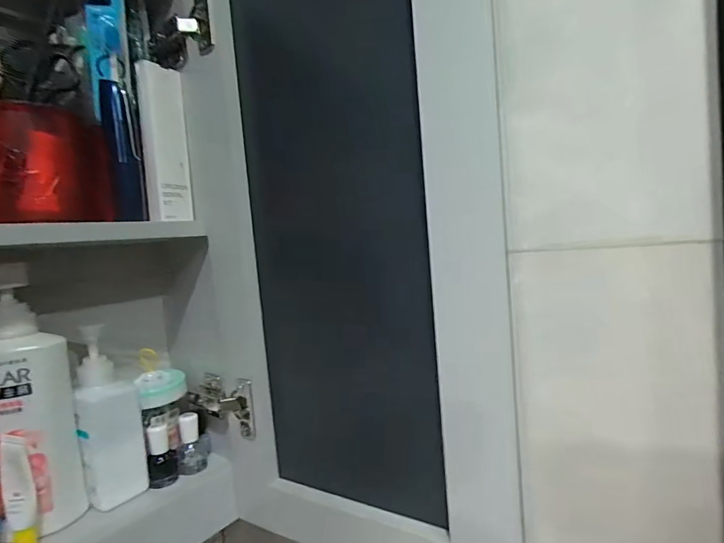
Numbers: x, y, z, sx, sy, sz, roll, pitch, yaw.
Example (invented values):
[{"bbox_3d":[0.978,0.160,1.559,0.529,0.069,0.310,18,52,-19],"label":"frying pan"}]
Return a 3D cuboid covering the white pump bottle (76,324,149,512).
[{"bbox_3d":[-0.247,0.143,0.417,0.053,0.158,0.044,-7,4,-30],"label":"white pump bottle"}]

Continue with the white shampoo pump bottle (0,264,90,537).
[{"bbox_3d":[-0.297,0.113,0.374,0.050,0.222,0.061,-3,4,19],"label":"white shampoo pump bottle"}]

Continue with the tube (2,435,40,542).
[{"bbox_3d":[-0.281,0.187,0.350,0.019,0.102,0.018,-8,5,-39],"label":"tube"}]

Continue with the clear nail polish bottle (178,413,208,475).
[{"bbox_3d":[-0.187,0.190,0.466,0.022,0.068,0.030,-5,4,-10],"label":"clear nail polish bottle"}]

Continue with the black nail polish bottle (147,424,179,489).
[{"bbox_3d":[-0.209,0.192,0.443,0.028,0.056,0.024,-6,4,-25],"label":"black nail polish bottle"}]

